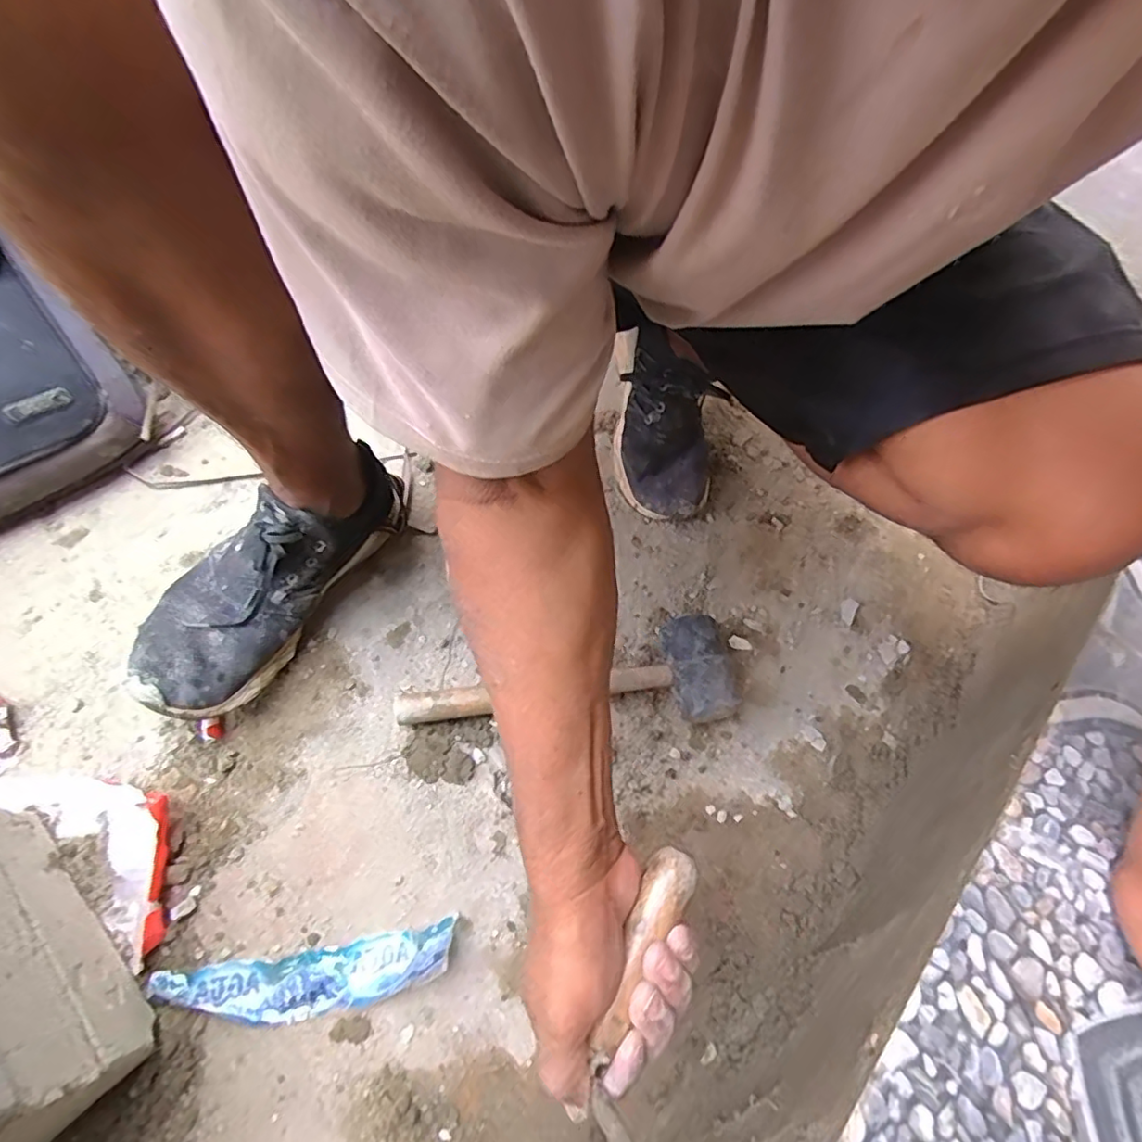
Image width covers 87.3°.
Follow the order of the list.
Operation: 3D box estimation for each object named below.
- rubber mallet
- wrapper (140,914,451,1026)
[{"bbox_3d":[-0.004,0.109,0.527,0.291,0.059,0.091,-7,60,-10],"label":"rubber mallet"},{"bbox_3d":[-0.184,0.287,0.420,0.199,0.026,0.043,-6,59,-10],"label":"wrapper"}]

